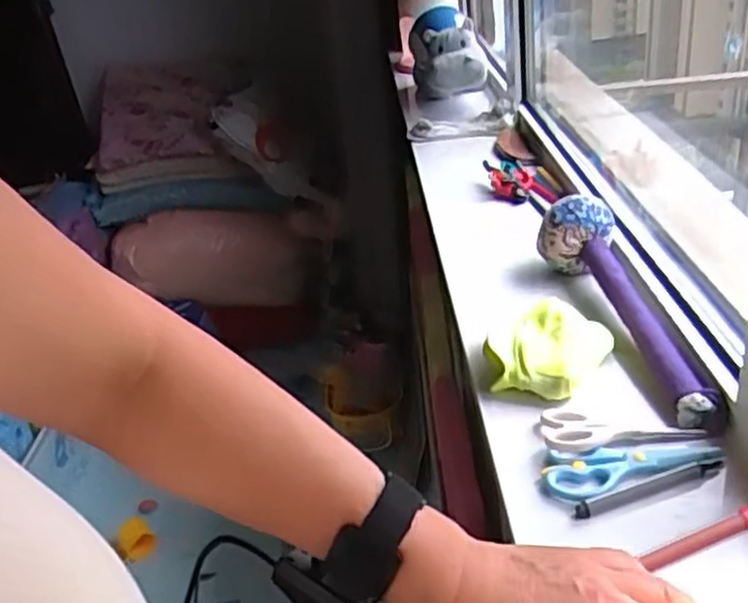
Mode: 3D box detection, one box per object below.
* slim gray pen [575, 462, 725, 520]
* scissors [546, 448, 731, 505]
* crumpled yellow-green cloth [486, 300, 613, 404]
[{"bbox_3d":[0.203,0.135,0.543,0.120,0.011,0.015,-13,30,-10],"label":"slim gray pen"},{"bbox_3d":[0.195,0.124,0.562,0.132,0.012,0.051,-11,30,-6],"label":"scissors"},{"bbox_3d":[0.150,0.043,0.661,0.106,0.045,0.094,-30,37,-34],"label":"crumpled yellow-green cloth"}]

